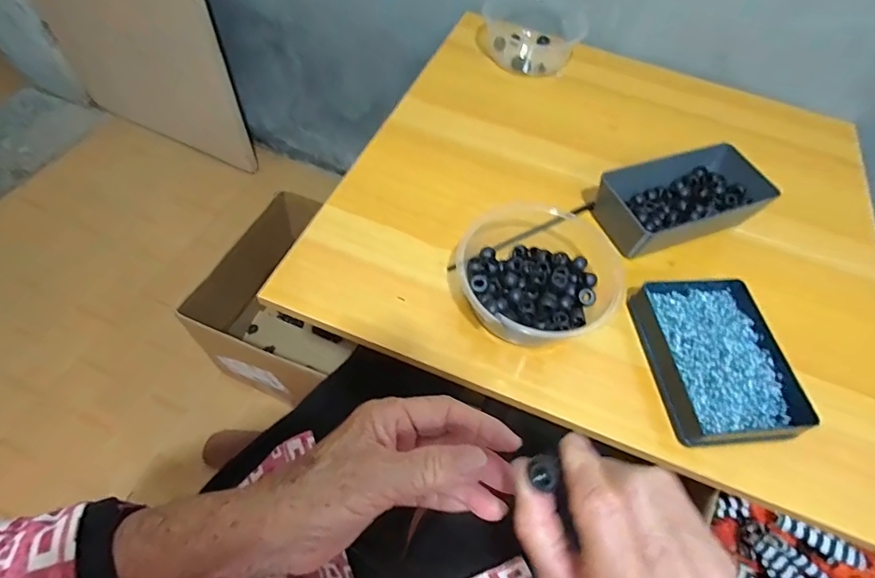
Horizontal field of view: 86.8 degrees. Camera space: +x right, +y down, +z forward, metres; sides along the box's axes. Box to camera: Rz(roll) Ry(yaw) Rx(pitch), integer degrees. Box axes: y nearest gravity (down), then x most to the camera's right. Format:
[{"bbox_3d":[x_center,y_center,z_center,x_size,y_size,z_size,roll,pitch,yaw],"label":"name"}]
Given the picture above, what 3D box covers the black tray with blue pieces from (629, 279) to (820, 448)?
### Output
[{"bbox_3d":[0.246,0.062,0.420,0.111,0.035,0.154,-2,57,-5],"label":"black tray with blue pieces"}]

